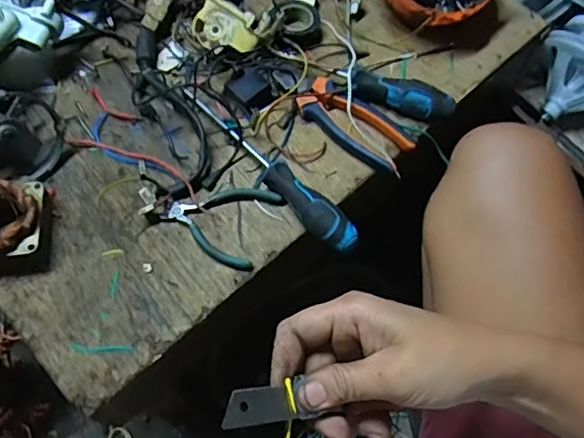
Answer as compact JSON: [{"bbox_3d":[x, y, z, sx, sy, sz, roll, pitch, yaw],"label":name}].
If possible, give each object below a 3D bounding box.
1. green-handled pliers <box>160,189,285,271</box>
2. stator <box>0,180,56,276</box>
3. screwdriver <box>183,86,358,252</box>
[{"bbox_3d":[-0.071,-0.002,0.545,0.101,0.013,0.082,20,66,9],"label":"green-handled pliers"},{"bbox_3d":[-0.267,0.010,0.523,0.078,0.045,0.082,-13,65,-7],"label":"stator"},{"bbox_3d":[-0.026,-0.056,0.562,0.029,0.034,0.247,-38,70,-17],"label":"screwdriver"}]

